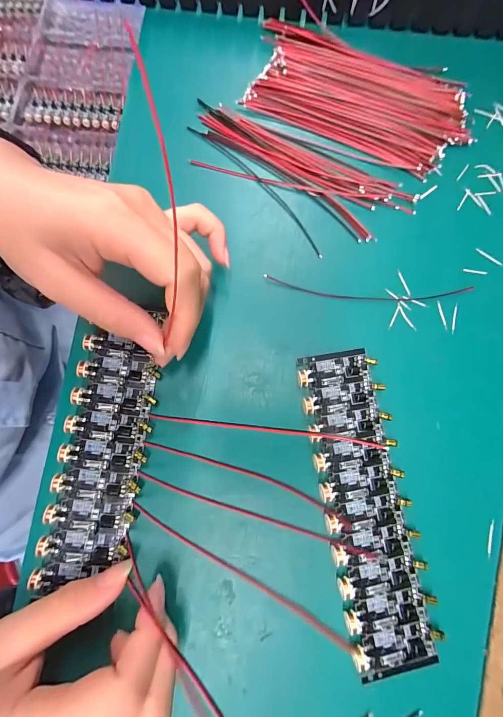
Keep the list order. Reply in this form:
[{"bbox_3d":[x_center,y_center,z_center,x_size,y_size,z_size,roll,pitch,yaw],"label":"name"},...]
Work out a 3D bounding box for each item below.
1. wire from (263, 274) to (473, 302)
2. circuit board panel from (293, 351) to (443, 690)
[{"bbox_3d":[0.072,-0.042,0.203,0.129,0.004,0.011,4,79,1],"label":"wire"},{"bbox_3d":[0.062,0.077,0.178,0.046,0.006,0.162,-10,79,-1],"label":"circuit board panel"}]

